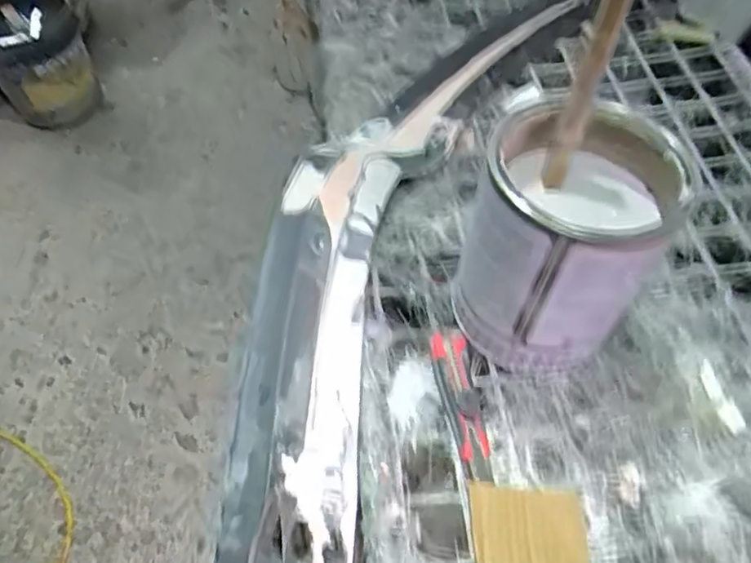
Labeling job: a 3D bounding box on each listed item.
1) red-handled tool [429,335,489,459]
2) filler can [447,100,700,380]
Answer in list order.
[{"bbox_3d":[0.078,0.103,0.560,0.037,0.034,0.123,-6,56,-3],"label":"red-handled tool"},{"bbox_3d":[0.168,-0.028,0.549,0.163,0.212,0.162,1,53,-1],"label":"filler can"}]

